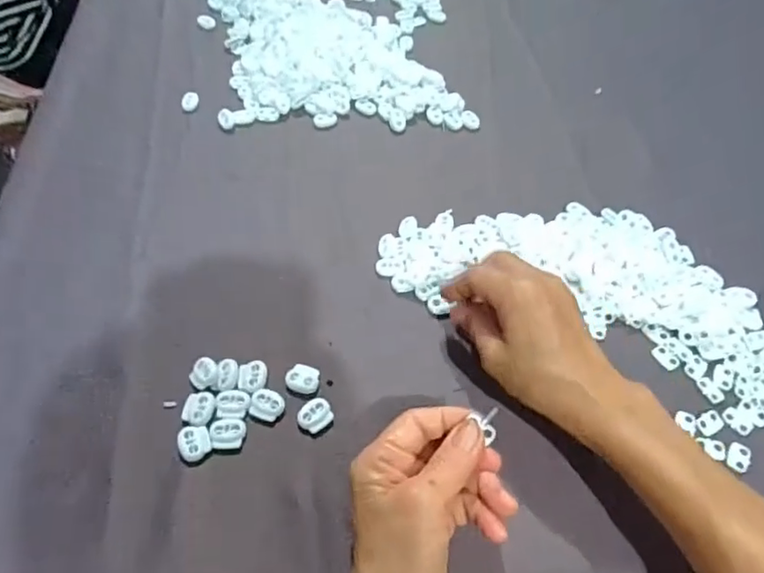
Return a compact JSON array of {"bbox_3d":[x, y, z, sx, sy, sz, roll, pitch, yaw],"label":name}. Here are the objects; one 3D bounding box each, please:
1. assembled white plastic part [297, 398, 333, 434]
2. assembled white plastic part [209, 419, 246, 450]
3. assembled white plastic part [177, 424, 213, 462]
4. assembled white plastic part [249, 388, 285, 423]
[{"bbox_3d":[-0.042,0.082,0.371,0.022,0.007,0.018,-32,62,-23],"label":"assembled white plastic part"},{"bbox_3d":[-0.096,0.092,0.363,0.021,0.004,0.019,-4,55,-6],"label":"assembled white plastic part"},{"bbox_3d":[-0.115,0.095,0.357,0.020,0.004,0.024,-11,56,-11],"label":"assembled white plastic part"},{"bbox_3d":[-0.074,0.076,0.374,0.021,0.004,0.021,14,55,7],"label":"assembled white plastic part"}]

